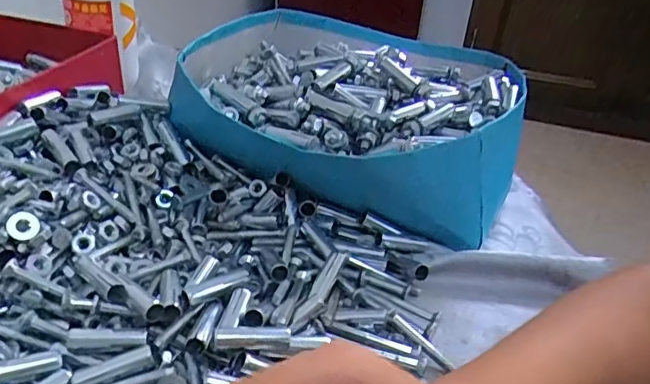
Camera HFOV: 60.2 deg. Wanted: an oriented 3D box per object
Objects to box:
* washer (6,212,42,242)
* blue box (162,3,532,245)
[{"bbox_3d":[-0.175,0.020,0.326,0.017,0.004,0.017,16,56,-25],"label":"washer"},{"bbox_3d":[0.022,-0.079,0.500,0.264,0.090,0.282,10,33,4],"label":"blue box"}]

